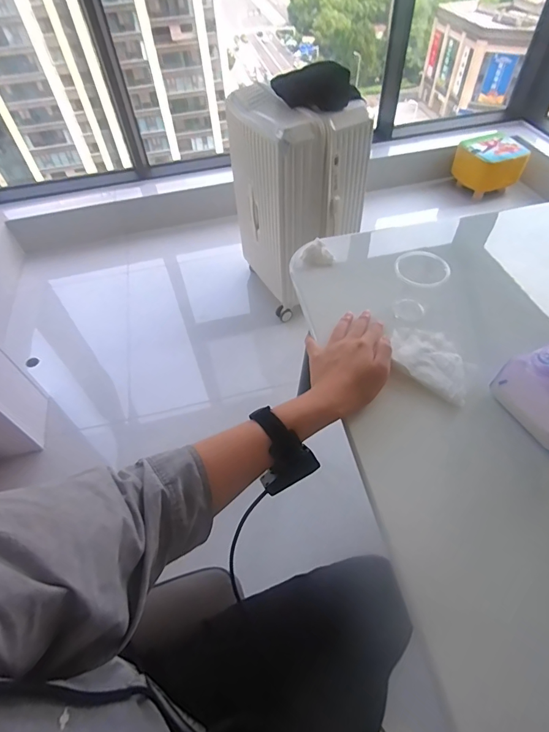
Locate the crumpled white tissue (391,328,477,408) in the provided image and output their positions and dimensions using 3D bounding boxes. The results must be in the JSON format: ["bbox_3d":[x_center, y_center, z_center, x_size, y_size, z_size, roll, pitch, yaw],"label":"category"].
[{"bbox_3d":[0.207,-0.009,0.518,0.083,0.011,0.121,-35,59,-22],"label":"crumpled white tissue"}]

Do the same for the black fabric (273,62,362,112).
[{"bbox_3d":[0.092,-0.821,1.153,0.298,0.104,0.067,31,60,24],"label":"black fabric"}]

